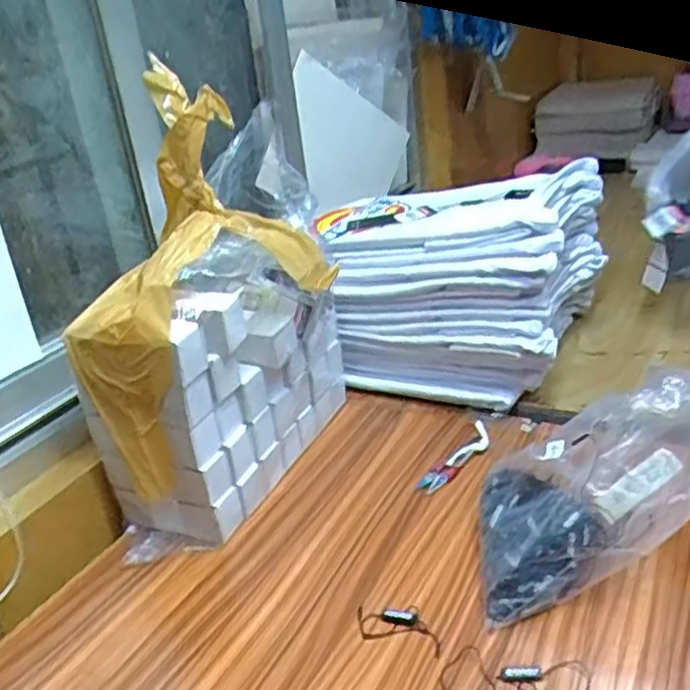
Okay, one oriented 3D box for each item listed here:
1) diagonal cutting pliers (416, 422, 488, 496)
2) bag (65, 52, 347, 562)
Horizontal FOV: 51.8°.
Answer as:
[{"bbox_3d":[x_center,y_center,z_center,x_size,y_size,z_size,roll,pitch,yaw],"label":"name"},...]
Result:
[{"bbox_3d":[0.122,0.117,0.749,0.029,0.011,0.124,14,32,38],"label":"diagonal cutting pliers"},{"bbox_3d":[-0.120,-0.034,0.710,0.146,0.372,0.316,8,29,29],"label":"bag"}]

